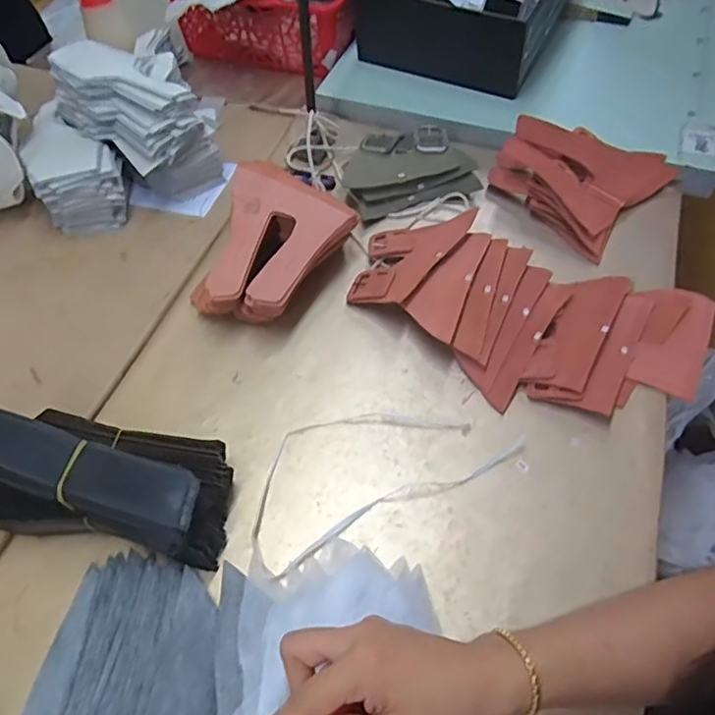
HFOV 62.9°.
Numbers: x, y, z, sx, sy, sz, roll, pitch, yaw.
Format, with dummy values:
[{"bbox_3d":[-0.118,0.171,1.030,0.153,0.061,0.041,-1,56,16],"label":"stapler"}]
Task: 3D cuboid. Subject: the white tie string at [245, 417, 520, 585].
[{"bbox_3d":[0.013,0.094,0.543,0.255,0.011,0.120,-24,57,-13],"label":"white tie string"}]

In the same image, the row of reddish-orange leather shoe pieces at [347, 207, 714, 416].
[{"bbox_3d":[0.174,-0.044,0.618,0.371,0.039,0.199,17,58,14],"label":"row of reddish-orange leather shoe pieces"}]

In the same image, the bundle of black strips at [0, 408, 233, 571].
[{"bbox_3d":[-0.216,0.101,0.496,0.213,0.093,0.102,8,56,8],"label":"bundle of black strips"}]

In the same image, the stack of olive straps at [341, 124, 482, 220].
[{"bbox_3d":[0.061,-0.237,0.739,0.156,0.047,0.117,-17,56,-9],"label":"stack of olive straps"}]

